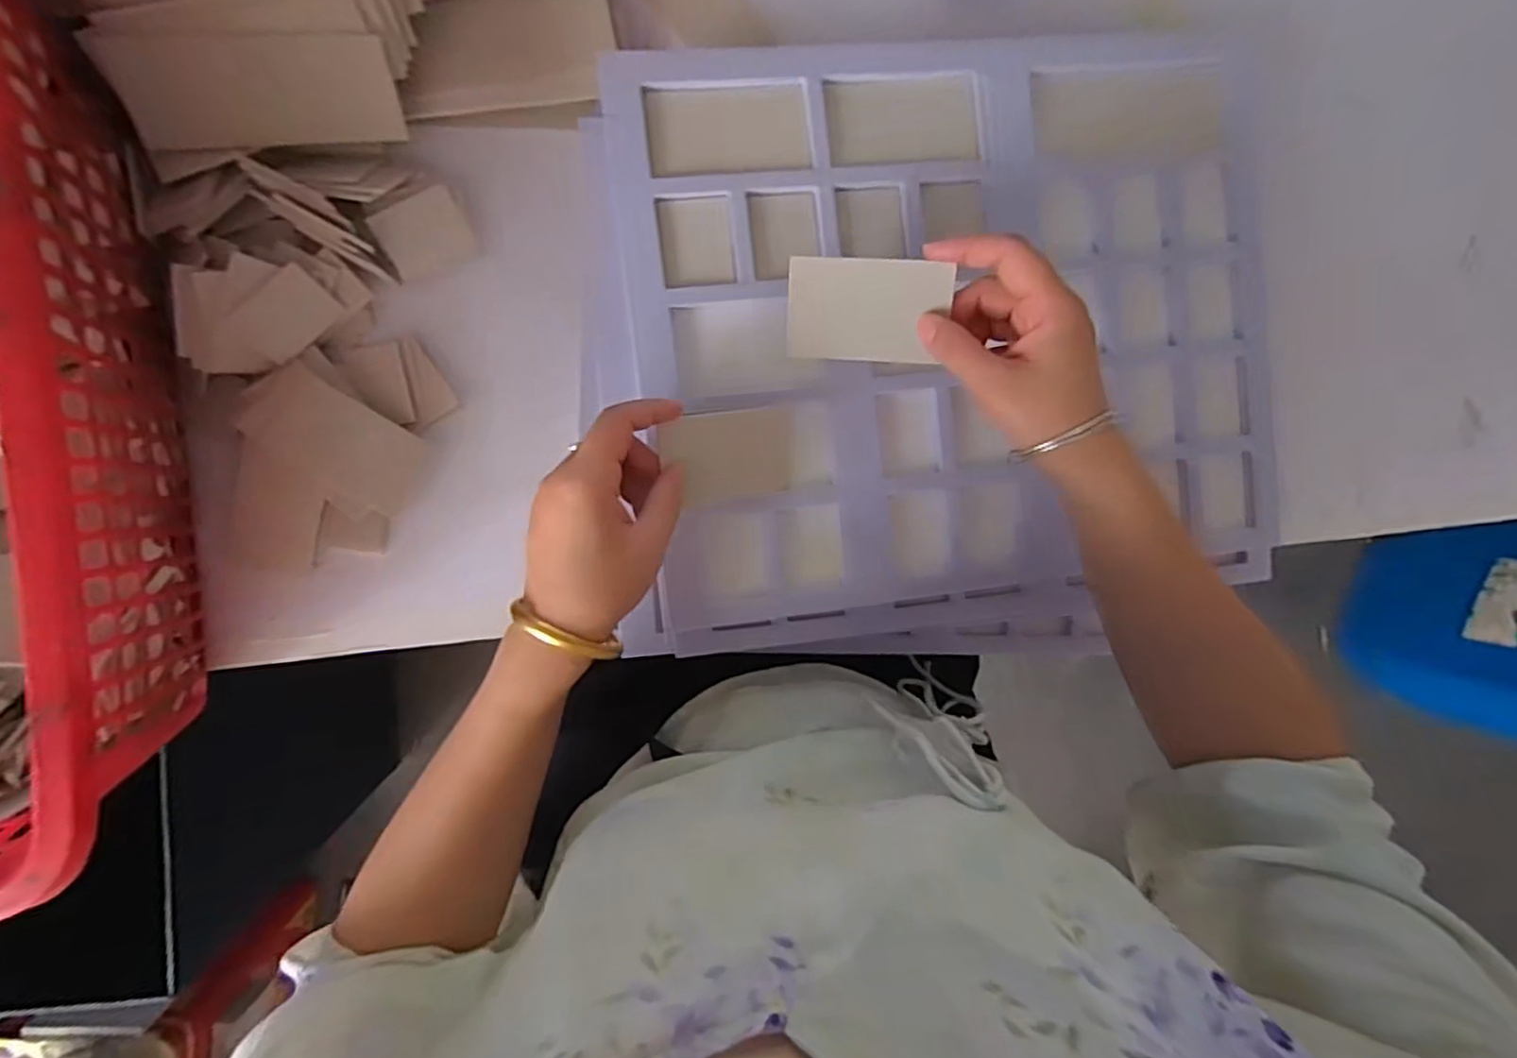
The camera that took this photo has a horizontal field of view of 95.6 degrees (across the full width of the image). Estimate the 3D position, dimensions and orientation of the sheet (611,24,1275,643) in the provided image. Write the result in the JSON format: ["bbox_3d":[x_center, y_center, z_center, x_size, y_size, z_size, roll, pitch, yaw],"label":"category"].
[{"bbox_3d":[0.136,-0.124,0.451,0.419,0.025,0.377,-7,96,-7],"label":"sheet"}]

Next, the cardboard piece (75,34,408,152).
[{"bbox_3d":[-0.290,-0.254,0.401,0.143,0.004,0.054,-10,130,-12],"label":"cardboard piece"}]

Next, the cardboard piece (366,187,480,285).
[{"bbox_3d":[-0.213,-0.189,0.441,0.054,0.004,0.042,-31,121,-16],"label":"cardboard piece"}]

